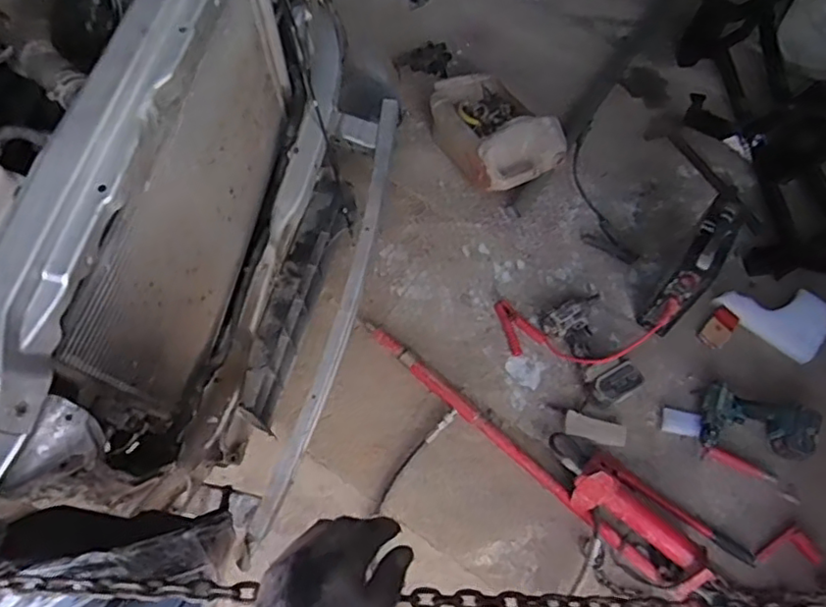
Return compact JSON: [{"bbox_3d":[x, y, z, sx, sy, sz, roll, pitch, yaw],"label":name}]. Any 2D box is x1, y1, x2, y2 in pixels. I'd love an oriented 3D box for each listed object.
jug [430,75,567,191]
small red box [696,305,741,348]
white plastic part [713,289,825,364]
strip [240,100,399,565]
[{"bbox_3d":[0.201,-0.456,1.654,0.245,0.190,0.395,-29,69,-16],"label":"jug"},{"bbox_3d":[0.743,0.059,1.536,0.061,0.016,0.108,41,69,16],"label":"small red box"},{"bbox_3d":[0.888,0.012,1.526,0.242,0.054,0.167,40,69,15],"label":"white plastic part"},{"bbox_3d":[-0.138,-0.003,1.200,0.067,0.063,0.898,13,64,4],"label":"strip"}]

